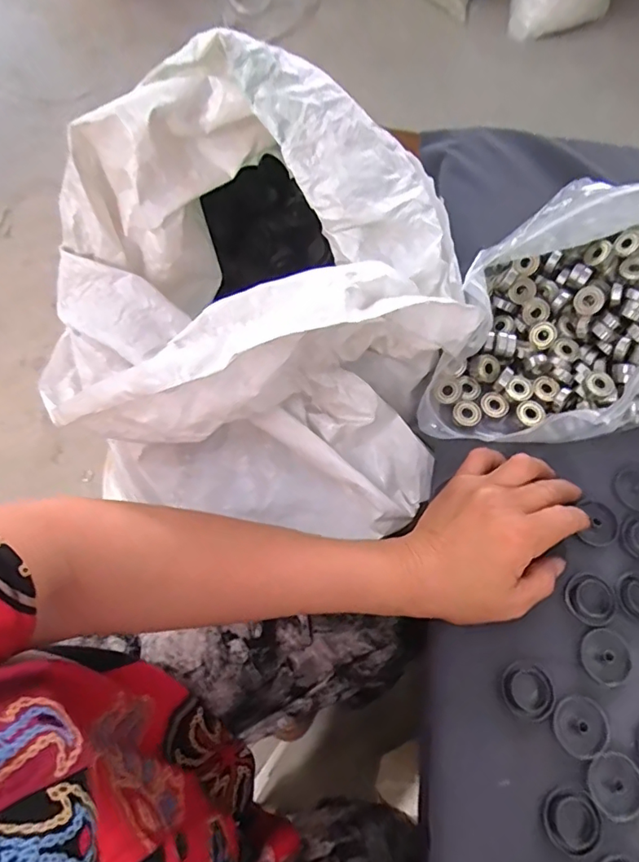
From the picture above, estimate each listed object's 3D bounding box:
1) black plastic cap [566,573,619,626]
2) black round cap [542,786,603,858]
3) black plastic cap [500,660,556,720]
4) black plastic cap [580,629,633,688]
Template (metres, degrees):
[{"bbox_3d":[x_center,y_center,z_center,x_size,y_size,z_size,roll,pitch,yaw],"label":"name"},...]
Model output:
[{"bbox_3d":[0.183,0.113,0.352,0.033,0.004,0.031,2,66,-3],"label":"black plastic cap"},{"bbox_3d":[0.147,0.226,0.305,0.032,0.004,0.033,2,66,-3],"label":"black round cap"},{"bbox_3d":[0.132,0.163,0.329,0.033,0.004,0.032,2,66,-3],"label":"black plastic cap"},{"bbox_3d":[0.186,0.146,0.339,0.033,0.004,0.032,2,66,-3],"label":"black plastic cap"}]

